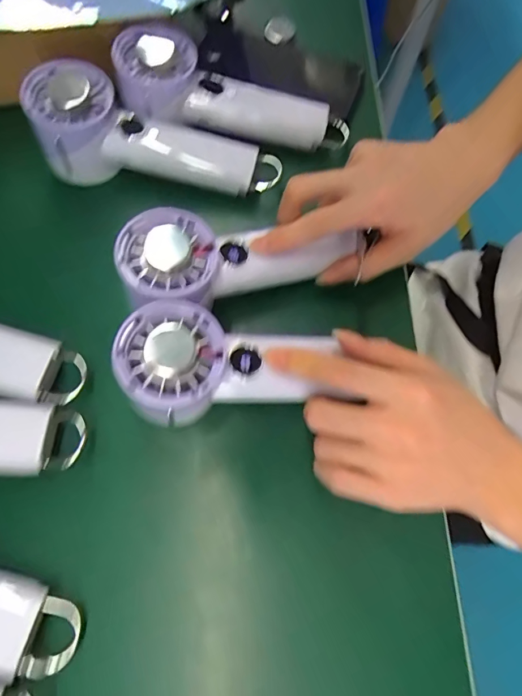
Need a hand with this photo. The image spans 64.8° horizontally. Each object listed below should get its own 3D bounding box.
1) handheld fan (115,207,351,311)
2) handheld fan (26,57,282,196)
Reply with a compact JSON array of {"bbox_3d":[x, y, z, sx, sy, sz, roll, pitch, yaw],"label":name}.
[{"bbox_3d":[-0.014,-0.062,0.277,0.153,0.041,0.059,-5,67,-23],"label":"handheld fan"},{"bbox_3d":[-0.086,-0.161,0.334,0.195,0.062,0.058,11,68,-12],"label":"handheld fan"}]

